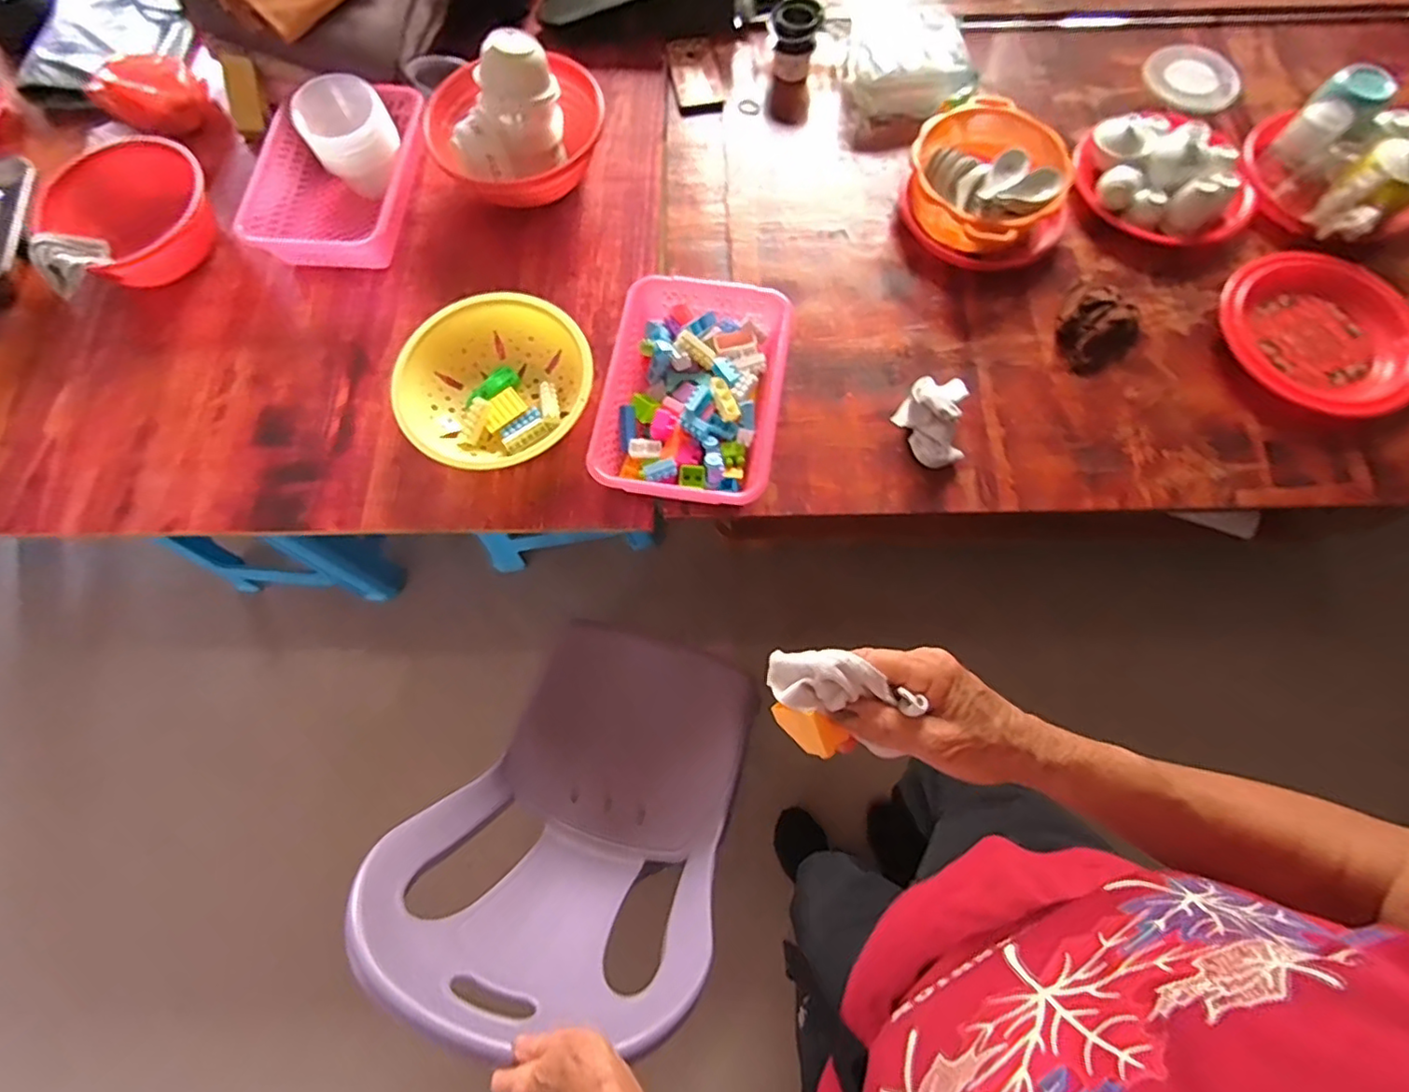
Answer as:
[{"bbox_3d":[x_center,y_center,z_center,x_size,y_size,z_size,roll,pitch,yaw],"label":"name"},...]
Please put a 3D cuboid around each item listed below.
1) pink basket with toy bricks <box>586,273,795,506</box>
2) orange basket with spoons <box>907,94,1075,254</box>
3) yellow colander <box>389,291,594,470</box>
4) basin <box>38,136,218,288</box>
[{"bbox_3d":[-0.012,-0.197,0.808,0.223,0.077,0.312,9,74,5],"label":"pink basket with toy bricks"},{"bbox_3d":[0.395,-0.530,0.892,0.225,0.081,0.243,-1,73,2],"label":"orange basket with spoons"},{"bbox_3d":[-0.278,-0.217,0.828,0.244,0.068,0.213,-33,75,-8],"label":"yellow colander"},{"bbox_3d":[-0.837,-0.495,0.924,0.217,0.073,0.208,-1,73,2],"label":"basin"}]

